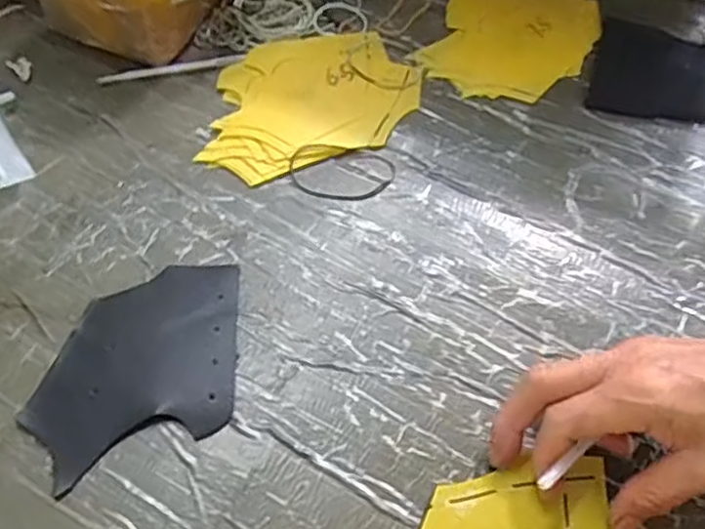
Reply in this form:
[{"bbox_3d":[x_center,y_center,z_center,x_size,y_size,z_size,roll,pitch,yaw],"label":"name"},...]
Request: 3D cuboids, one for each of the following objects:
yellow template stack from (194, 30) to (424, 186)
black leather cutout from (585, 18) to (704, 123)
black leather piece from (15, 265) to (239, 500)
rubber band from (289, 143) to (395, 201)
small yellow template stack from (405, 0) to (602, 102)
[{"bbox_3d":[-0.030,-0.121,0.494,0.160,0.010,0.116,-18,60,-13],"label":"yellow template stack"},{"bbox_3d":[0.244,-0.140,0.510,0.126,0.004,0.094,14,58,7],"label":"black leather cutout"},{"bbox_3d":[-0.118,0.054,0.384,0.122,0.004,0.104,-17,59,-12],"label":"black leather piece"},{"bbox_3d":[-0.007,-0.062,0.458,0.069,0.007,0.042,9,58,4],"label":"rubber band"},{"bbox_3d":[0.126,-0.182,0.535,0.115,0.010,0.142,24,60,13],"label":"small yellow template stack"}]

